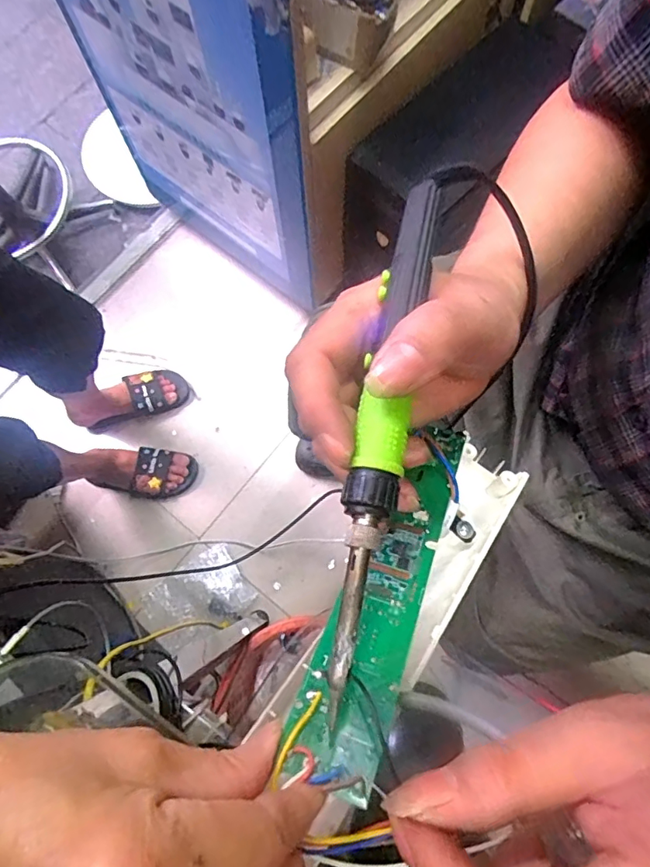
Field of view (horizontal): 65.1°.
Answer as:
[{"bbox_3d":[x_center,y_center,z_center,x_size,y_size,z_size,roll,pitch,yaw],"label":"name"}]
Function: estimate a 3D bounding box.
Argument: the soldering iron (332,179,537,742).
[{"bbox_3d":[0.028,-0.012,0.195,0.029,0.021,0.213,12,74,3],"label":"soldering iron"}]

